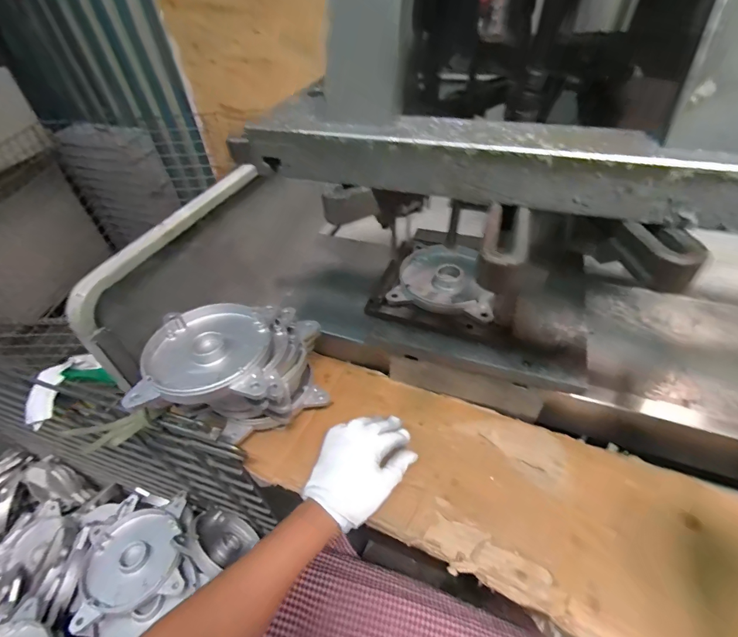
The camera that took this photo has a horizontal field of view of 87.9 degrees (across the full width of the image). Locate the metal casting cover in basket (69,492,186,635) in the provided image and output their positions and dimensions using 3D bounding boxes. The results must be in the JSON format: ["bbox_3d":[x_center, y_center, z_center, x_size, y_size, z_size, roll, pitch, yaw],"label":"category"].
[{"bbox_3d":[-0.355,0.356,0.578,0.145,0.034,0.144,-16,46,-12],"label":"metal casting cover in basket"}]

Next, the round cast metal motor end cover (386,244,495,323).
[{"bbox_3d":[0.117,-0.061,0.562,0.138,0.018,0.141,14,47,17],"label":"round cast metal motor end cover"}]

